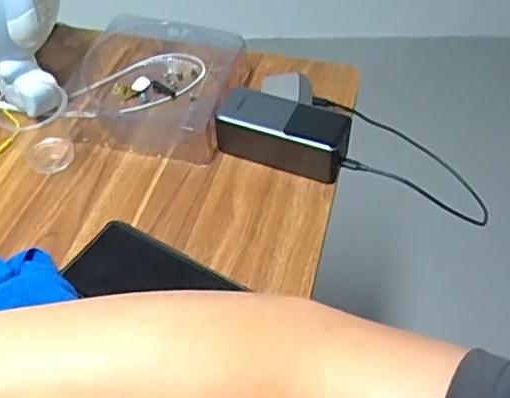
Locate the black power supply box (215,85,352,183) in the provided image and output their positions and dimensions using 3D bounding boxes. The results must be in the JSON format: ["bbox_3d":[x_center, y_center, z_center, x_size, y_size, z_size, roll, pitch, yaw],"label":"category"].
[{"bbox_3d":[0.030,-0.069,0.576,0.135,0.054,0.063,16,52,14],"label":"black power supply box"}]

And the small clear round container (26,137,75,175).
[{"bbox_3d":[-0.213,-0.046,0.586,0.045,0.008,0.043,-1,50,1],"label":"small clear round container"}]

